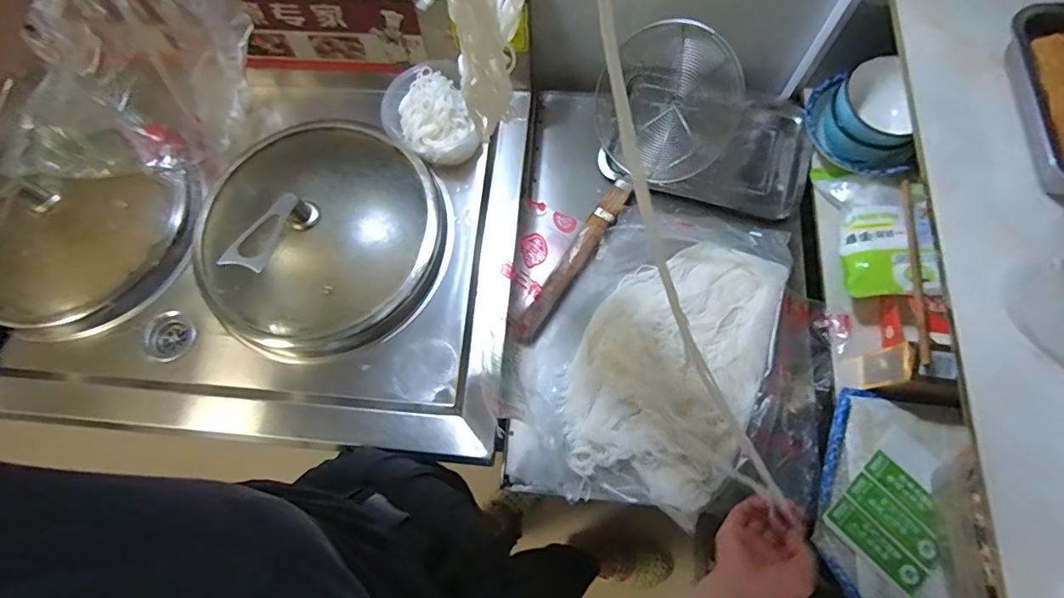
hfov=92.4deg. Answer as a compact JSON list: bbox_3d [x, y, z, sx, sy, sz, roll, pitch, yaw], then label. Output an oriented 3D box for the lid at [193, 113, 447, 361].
[{"bbox_3d":[-0.284,-0.107,0.651,0.307,0.121,0.321,-1,72,2],"label":"lid"}]

